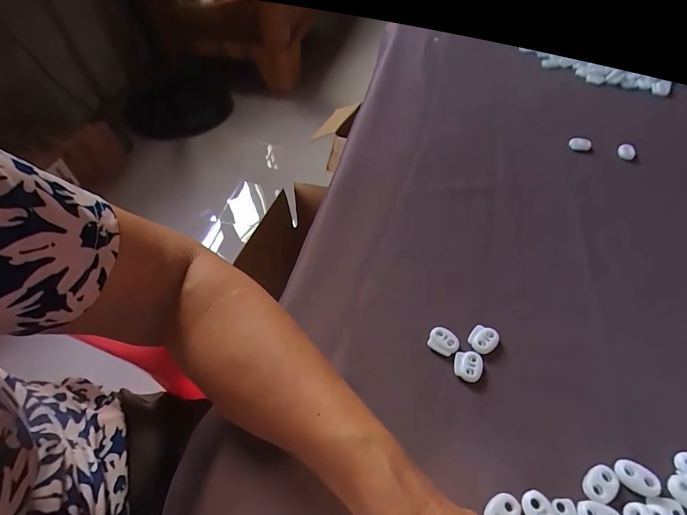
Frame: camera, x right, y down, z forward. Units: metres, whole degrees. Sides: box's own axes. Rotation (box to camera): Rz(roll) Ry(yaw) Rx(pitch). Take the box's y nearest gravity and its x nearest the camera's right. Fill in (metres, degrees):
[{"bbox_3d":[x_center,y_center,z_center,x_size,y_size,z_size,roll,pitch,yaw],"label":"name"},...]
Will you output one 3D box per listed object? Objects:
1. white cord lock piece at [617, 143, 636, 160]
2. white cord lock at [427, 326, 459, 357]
[{"bbox_3d":[0.316,-0.118,0.417,0.018,0.010,0.019,32,58,26],"label":"white cord lock piece"},{"bbox_3d":[0.075,0.062,0.279,0.022,0.005,0.018,30,57,25],"label":"white cord lock"}]

